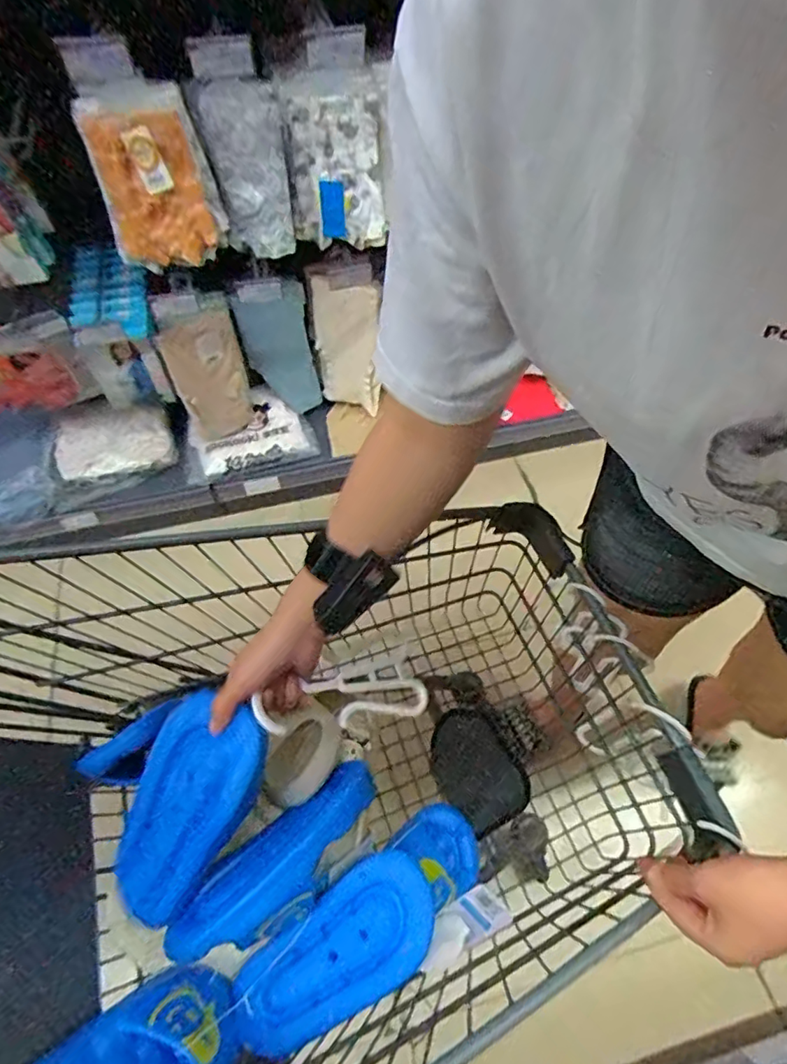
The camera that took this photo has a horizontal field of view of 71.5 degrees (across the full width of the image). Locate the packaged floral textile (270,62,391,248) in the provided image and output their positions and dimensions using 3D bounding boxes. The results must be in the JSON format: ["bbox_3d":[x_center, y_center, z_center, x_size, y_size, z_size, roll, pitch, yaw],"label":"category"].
[{"bbox_3d":[-0.094,-0.610,0.906,0.157,0.253,0.058,1,48,0],"label":"packaged floral textile"}]

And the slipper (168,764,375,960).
[{"bbox_3d":[-0.107,0.312,0.525,0.217,0.069,0.076,-35,64,-19],"label":"slipper"}]

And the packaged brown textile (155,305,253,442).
[{"bbox_3d":[-0.389,-0.322,1.179,0.150,0.351,0.074,-18,60,-11],"label":"packaged brown textile"}]

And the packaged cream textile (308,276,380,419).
[{"bbox_3d":[-0.110,-0.419,1.261,0.145,0.339,0.048,5,58,3],"label":"packaged cream textile"}]

